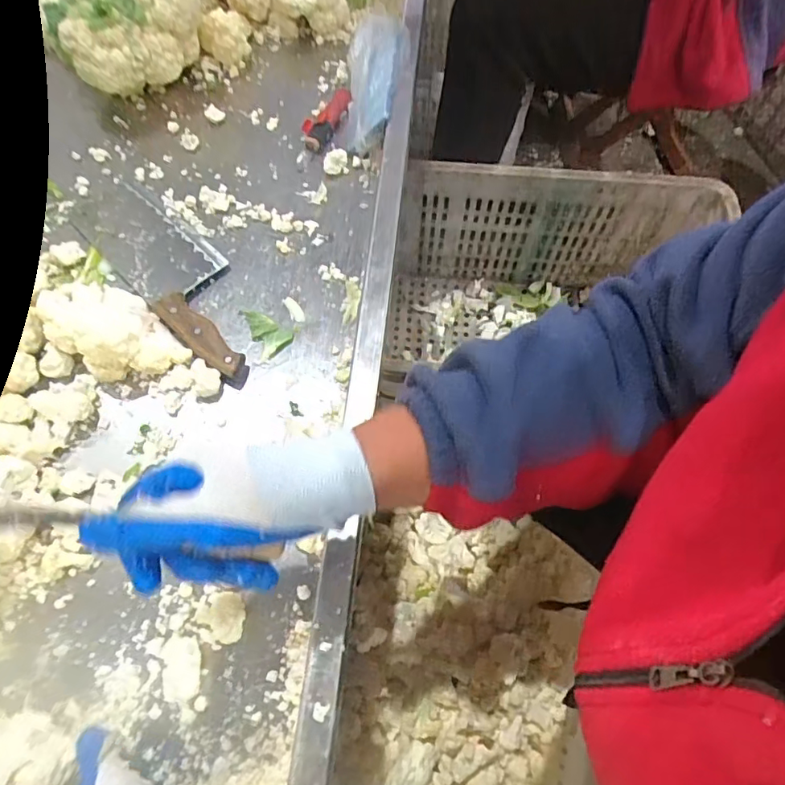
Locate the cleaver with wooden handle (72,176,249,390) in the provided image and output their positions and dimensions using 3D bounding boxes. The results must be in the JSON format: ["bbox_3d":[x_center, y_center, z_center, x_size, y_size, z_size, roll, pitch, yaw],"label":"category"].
[{"bbox_3d":[-0.250,-0.147,0.600,0.092,0.022,0.340,-41,71,-17],"label":"cleaver with wooden handle"}]

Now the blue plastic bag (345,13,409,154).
[{"bbox_3d":[-0.019,-0.392,0.671,0.073,0.074,0.185,0,65,0],"label":"blue plastic bag"}]

